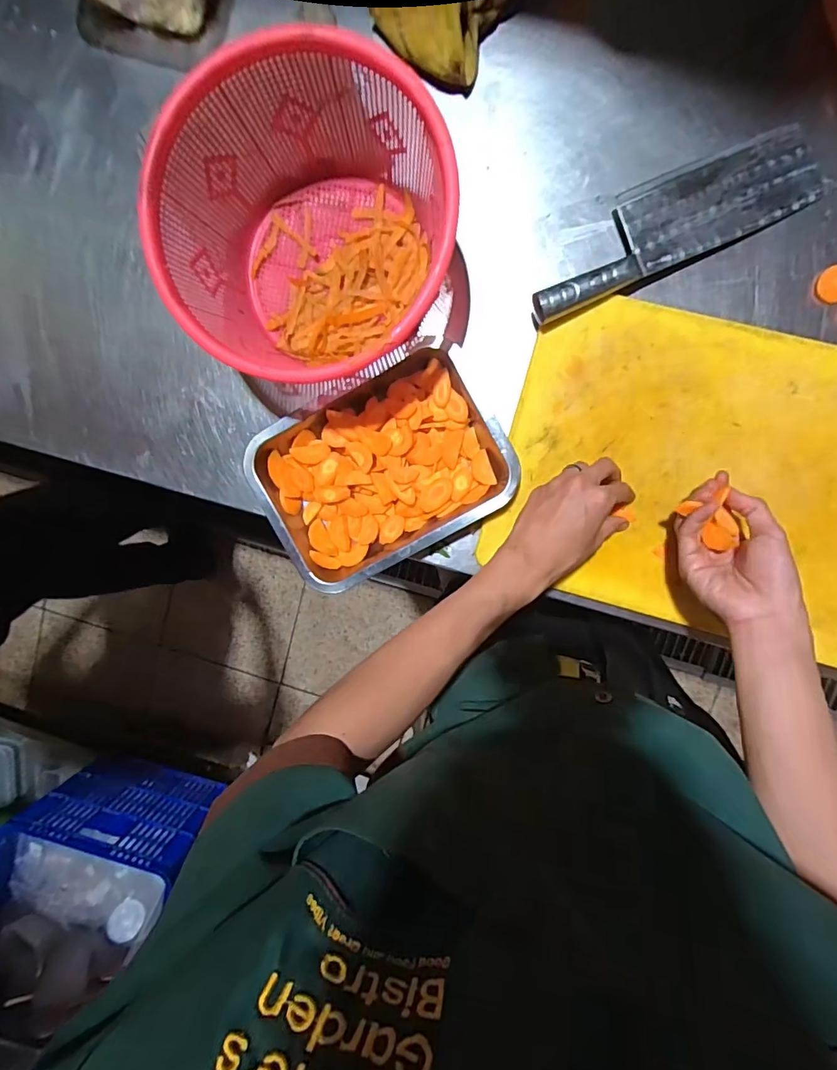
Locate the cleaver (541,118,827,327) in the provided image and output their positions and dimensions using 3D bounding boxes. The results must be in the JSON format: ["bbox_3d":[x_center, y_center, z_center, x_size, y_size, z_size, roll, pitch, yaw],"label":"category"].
[{"bbox_3d":[0.237,-0.295,0.451,0.281,0.034,0.072,-23,93,9],"label":"cleaver"}]

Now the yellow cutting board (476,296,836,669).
[{"bbox_3d":[0.313,-0.050,0.479,0.443,0.011,0.293,15,98,5],"label":"yellow cutting board"}]

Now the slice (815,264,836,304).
[{"bbox_3d":[0.397,-0.240,0.453,0.032,0.008,0.034,15,98,5],"label":"slice"}]

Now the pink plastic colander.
[{"bbox_3d":[-0.090,-0.268,0.438,0.243,0.144,0.228,4,97,6],"label":"pink plastic colander"}]

